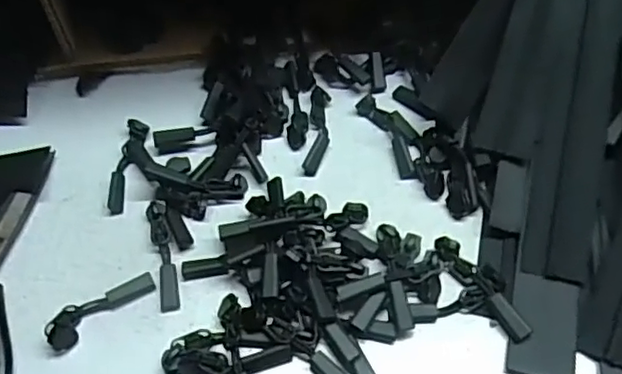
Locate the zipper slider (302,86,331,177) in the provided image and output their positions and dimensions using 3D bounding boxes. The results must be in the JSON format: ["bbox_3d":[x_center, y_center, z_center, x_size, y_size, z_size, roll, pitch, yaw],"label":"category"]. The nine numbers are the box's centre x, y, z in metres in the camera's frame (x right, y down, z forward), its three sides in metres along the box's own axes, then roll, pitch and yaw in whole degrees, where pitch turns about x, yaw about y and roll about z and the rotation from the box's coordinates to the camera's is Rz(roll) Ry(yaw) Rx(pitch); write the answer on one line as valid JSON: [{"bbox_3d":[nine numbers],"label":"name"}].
[{"bbox_3d":[0.004,-0.035,0.372,0.013,0.007,0.063,4,57,5],"label":"zipper slider"}]

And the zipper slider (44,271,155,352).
[{"bbox_3d":[-0.105,0.059,0.314,0.055,0.007,0.017,-36,62,-19],"label":"zipper slider"}]

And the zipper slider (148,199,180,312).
[{"bbox_3d":[-0.077,0.035,0.331,0.011,0.006,0.062,-13,57,-6],"label":"zipper slider"}]

